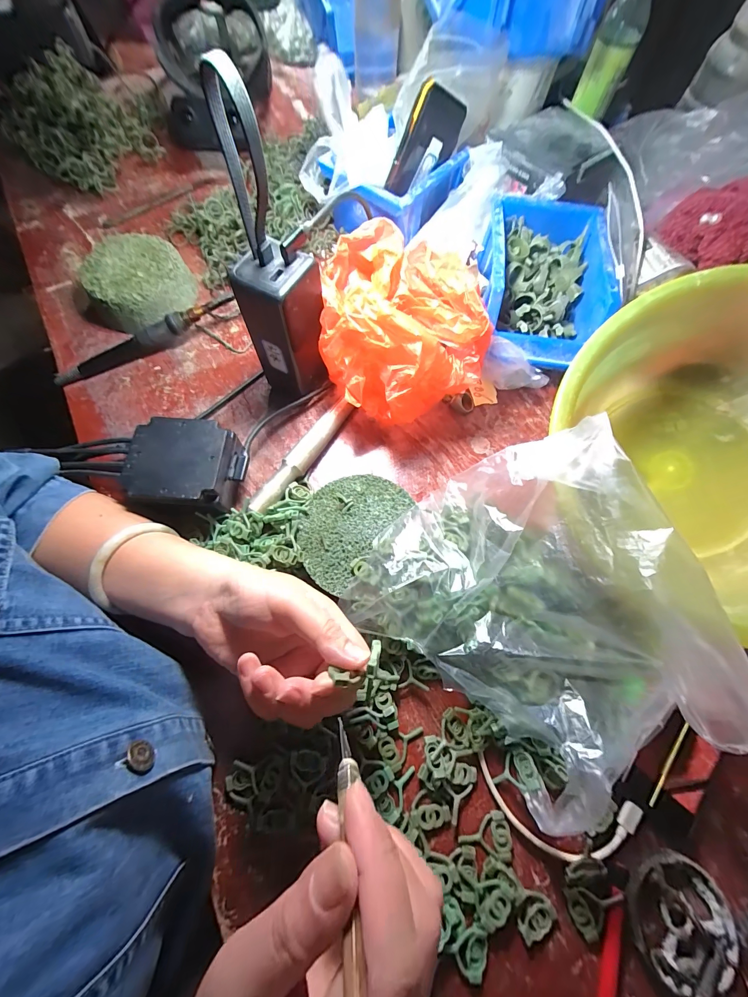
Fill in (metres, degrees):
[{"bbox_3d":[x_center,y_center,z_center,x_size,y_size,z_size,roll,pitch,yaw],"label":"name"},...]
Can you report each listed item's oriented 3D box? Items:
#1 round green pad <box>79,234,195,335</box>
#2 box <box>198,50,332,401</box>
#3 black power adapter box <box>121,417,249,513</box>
[{"bbox_3d":[-0.263,-0.233,0.378,0.119,0.042,0.094,-36,75,-13],"label":"round green pad"},{"bbox_3d":[-0.076,-0.162,0.265,0.056,0.215,0.056,25,72,6],"label":"box"},{"bbox_3d":[-0.164,-0.028,0.301,0.090,0.031,0.079,7,71,0],"label":"black power adapter box"}]

